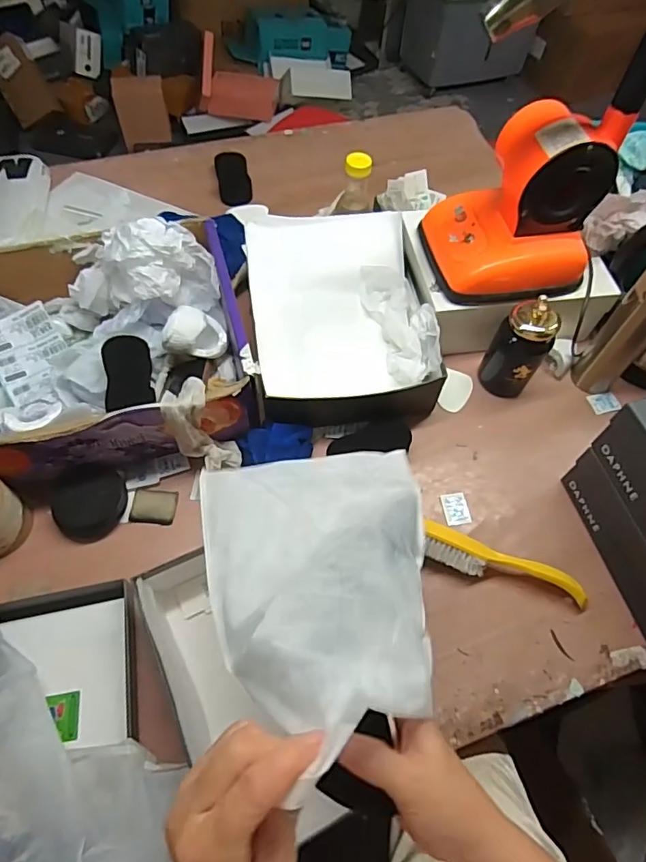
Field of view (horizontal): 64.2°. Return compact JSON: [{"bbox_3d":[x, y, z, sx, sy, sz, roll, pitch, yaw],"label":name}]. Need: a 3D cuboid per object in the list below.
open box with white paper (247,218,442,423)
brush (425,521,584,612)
[{"bbox_3d":[0.023,-0.175,0.778,0.251,0.081,0.336,-6,61,-7],"label":"open box with white paper"},{"bbox_3d":[0.222,0.172,0.649,0.221,0.047,0.046,19,62,7],"label":"brush"}]

